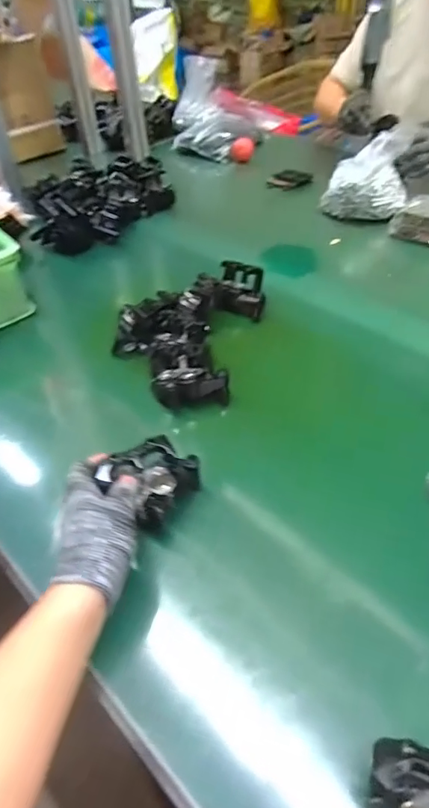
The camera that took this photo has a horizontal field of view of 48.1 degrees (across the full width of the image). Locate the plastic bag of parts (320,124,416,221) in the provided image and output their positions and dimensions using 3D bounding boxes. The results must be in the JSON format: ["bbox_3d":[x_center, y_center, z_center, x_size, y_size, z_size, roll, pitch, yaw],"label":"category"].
[{"bbox_3d":[0.307,-0.455,0.981,0.161,0.146,0.131,9,46,11],"label":"plastic bag of parts"}]

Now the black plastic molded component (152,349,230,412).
[{"bbox_3d":[-0.032,-0.036,0.625,0.099,0.054,0.065,-6,45,-3],"label":"black plastic molded component"}]

